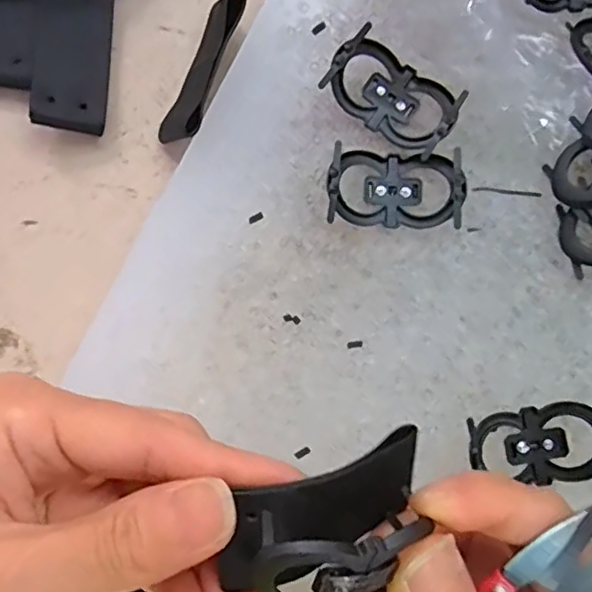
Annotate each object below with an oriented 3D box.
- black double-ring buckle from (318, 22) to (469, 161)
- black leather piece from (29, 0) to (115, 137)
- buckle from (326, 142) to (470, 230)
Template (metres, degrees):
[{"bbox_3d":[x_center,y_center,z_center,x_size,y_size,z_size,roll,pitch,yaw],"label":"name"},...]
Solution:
[{"bbox_3d":[0.035,-0.073,0.222,0.046,0.014,0.027,35,88,2],"label":"black double-ring buckle"},{"bbox_3d":[-0.086,-0.093,0.240,0.028,0.005,0.058,5,86,-25],"label":"black leather piece"},{"bbox_3d":[0.035,-0.038,0.220,0.048,0.012,0.026,3,87,1],"label":"buckle"}]

